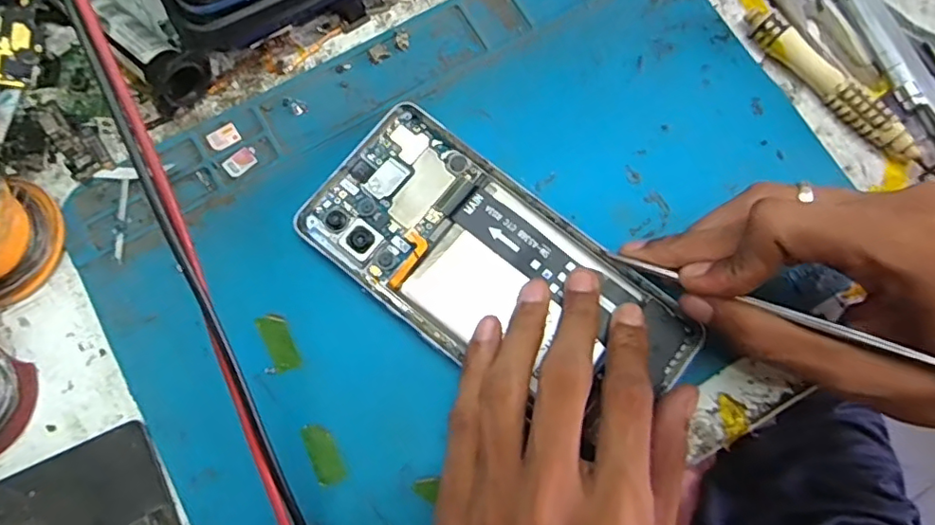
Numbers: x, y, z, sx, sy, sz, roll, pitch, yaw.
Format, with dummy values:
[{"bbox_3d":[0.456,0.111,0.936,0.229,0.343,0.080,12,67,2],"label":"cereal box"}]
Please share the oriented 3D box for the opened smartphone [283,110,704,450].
[{"bbox_3d":[0.011,0.005,0.222,0.154,0.004,0.072,38,80,7],"label":"opened smartphone"}]

